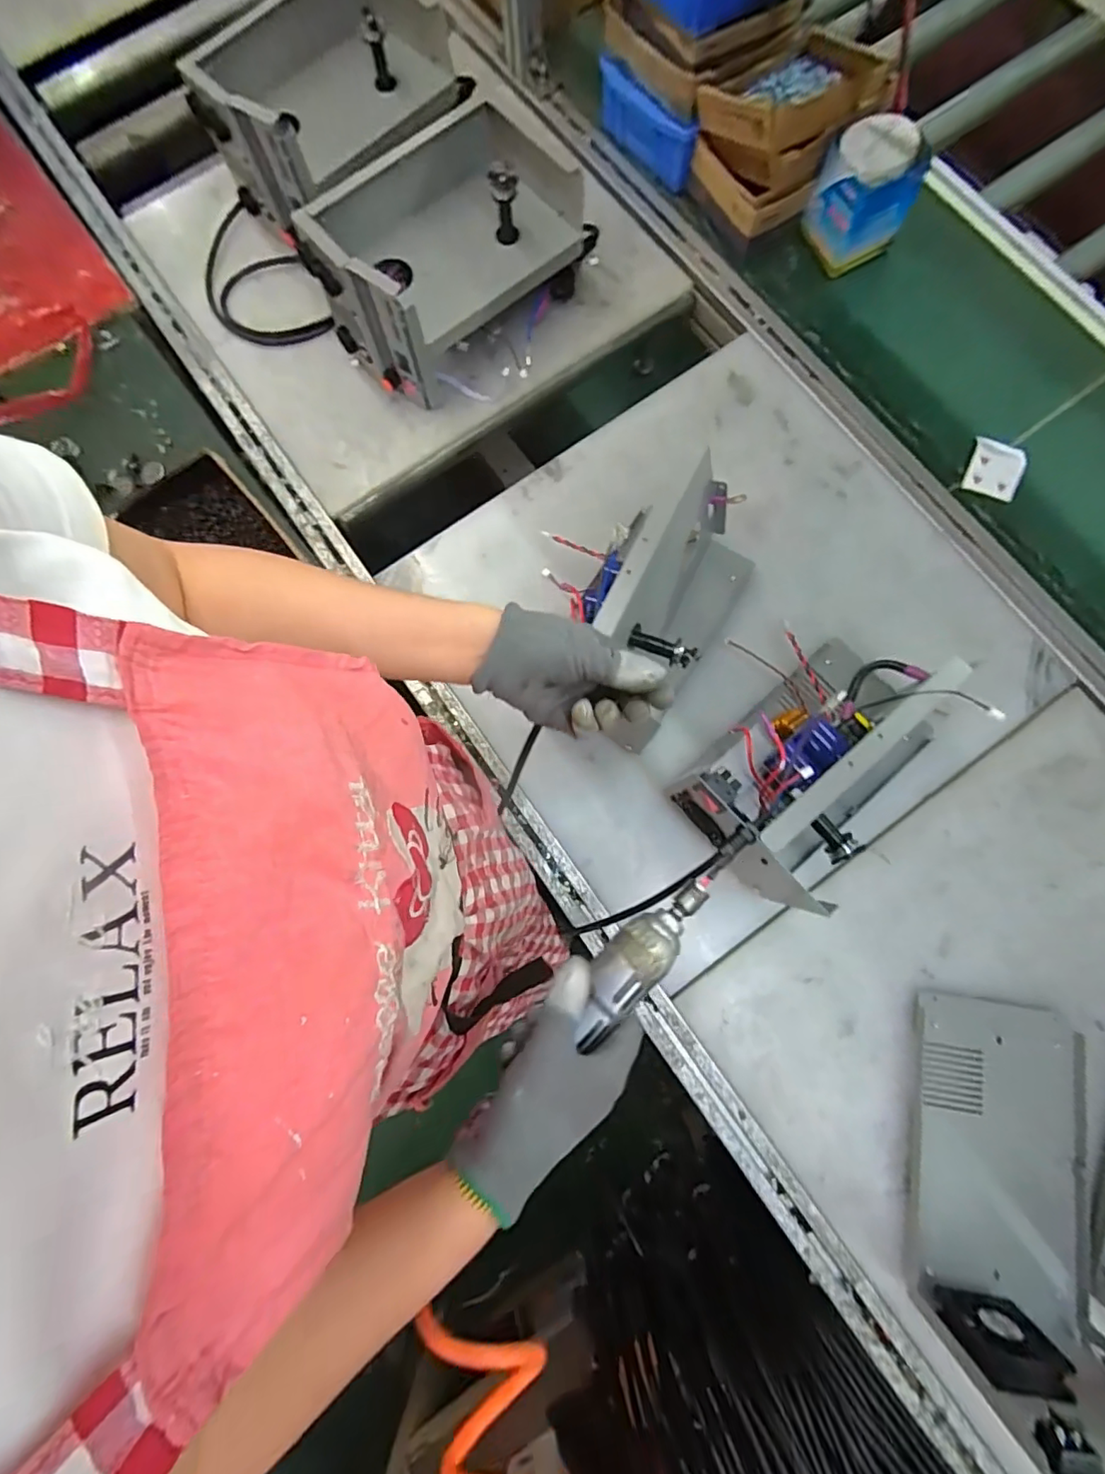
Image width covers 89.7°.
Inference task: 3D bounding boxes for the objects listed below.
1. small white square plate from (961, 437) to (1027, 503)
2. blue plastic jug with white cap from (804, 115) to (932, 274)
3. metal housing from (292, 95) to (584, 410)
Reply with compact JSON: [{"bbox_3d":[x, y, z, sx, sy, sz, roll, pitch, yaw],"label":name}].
[{"bbox_3d":[0.550,-0.332,0.693,0.063,0.021,0.067,23,81,5],"label":"small white square plate"},{"bbox_3d":[0.389,-0.677,0.709,0.116,0.122,0.109,0,80,1],"label":"blue plastic jug with white cap"},{"bbox_3d":[-0.125,-0.578,0.677,0.295,0.155,0.182,-42,82,-6],"label":"metal housing"}]

